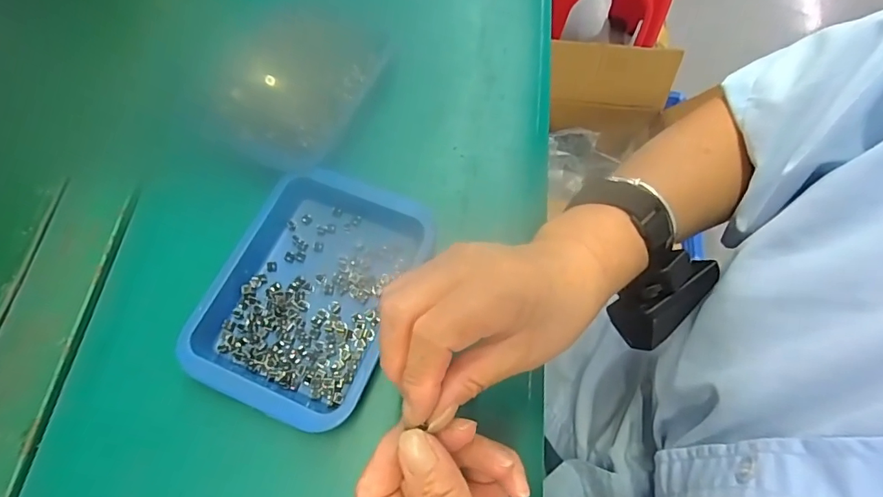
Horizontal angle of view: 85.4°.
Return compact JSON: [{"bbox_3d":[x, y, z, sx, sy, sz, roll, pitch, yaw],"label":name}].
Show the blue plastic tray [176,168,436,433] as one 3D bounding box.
[{"bbox_3d":[-0.086,0.021,0.319,0.123,0.020,0.166,18,67,10],"label":"blue plastic tray"}]

